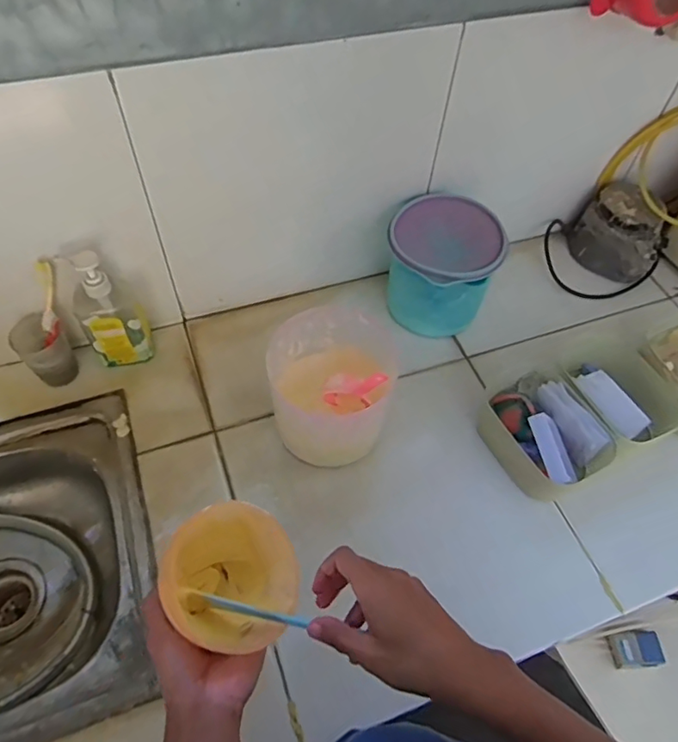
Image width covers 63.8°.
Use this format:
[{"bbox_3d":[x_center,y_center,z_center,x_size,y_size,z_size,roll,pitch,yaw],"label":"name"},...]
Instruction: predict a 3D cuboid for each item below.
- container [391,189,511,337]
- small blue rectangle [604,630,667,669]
[{"bbox_3d":[0.153,-0.150,0.826,0.150,0.165,0.146,2,56,-2],"label":"container"},{"bbox_3d":[0.741,0.694,1.360,0.134,0.031,0.076,-2,57,-5],"label":"small blue rectangle"}]

